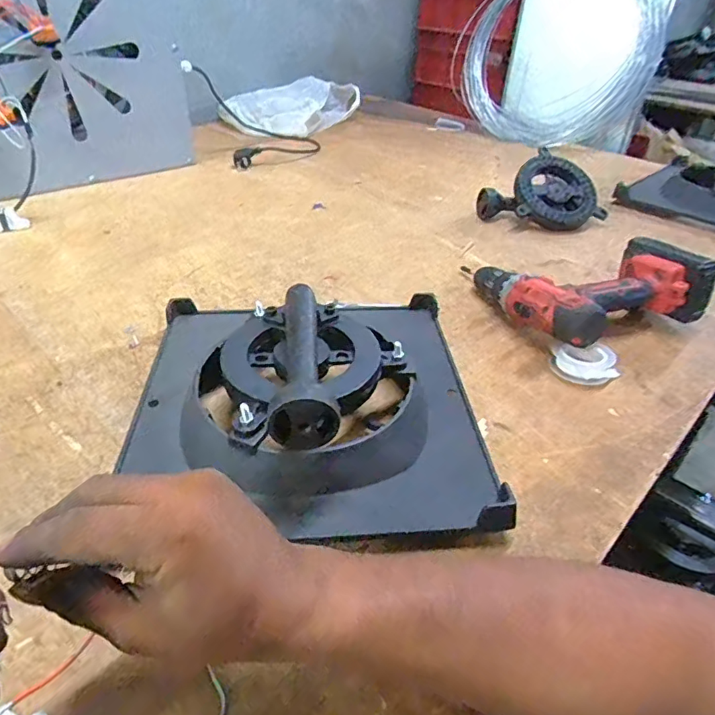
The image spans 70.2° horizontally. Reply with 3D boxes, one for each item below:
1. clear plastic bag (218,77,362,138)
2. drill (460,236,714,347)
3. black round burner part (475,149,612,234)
[{"bbox_3d":[-0.176,-0.642,1.299,0.268,0.072,0.337,21,42,22],"label":"clear plastic bag"},{"bbox_3d":[0.265,-0.090,0.598,0.200,0.085,0.185,-15,41,-21],"label":"drill"},{"bbox_3d":[0.295,-0.254,0.830,0.170,0.062,0.145,-26,80,-18],"label":"black round burner part"}]

